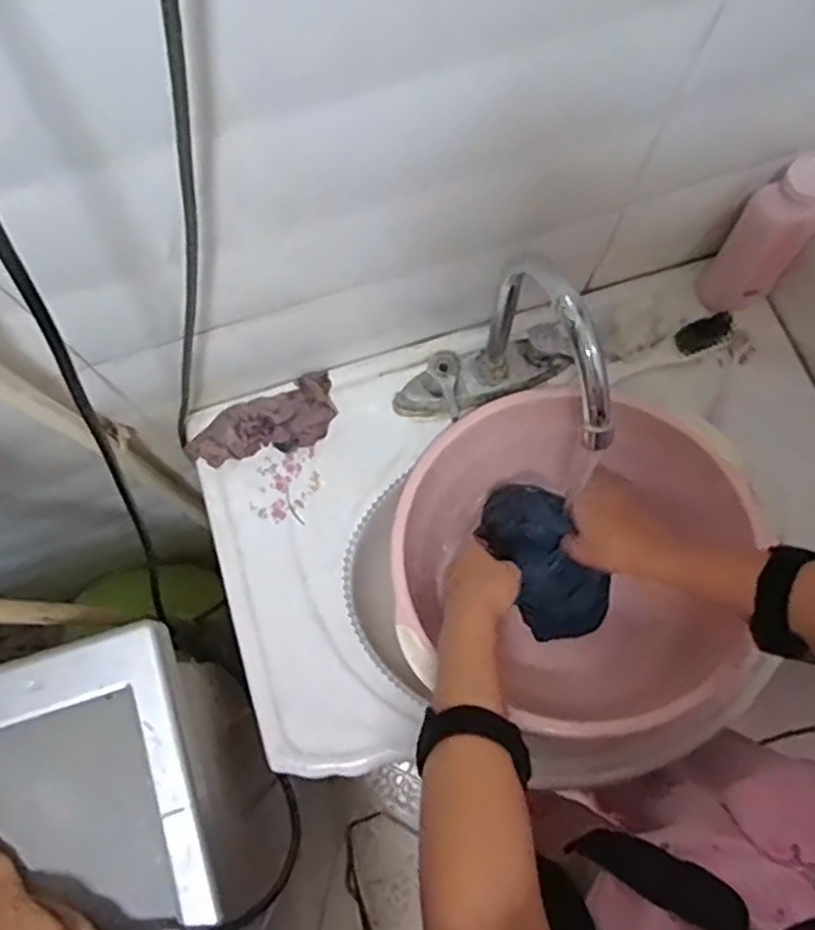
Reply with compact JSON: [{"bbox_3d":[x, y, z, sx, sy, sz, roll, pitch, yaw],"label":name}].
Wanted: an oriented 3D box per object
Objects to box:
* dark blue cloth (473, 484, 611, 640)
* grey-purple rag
[{"bbox_3d":[0.131,0.090,0.680,0.078,0.078,0.149,-31,78,-8],"label":"dark blue cloth"},{"bbox_3d":[-0.137,-0.037,0.677,0.146,0.034,0.063,-23,77,-6],"label":"grey-purple rag"}]

